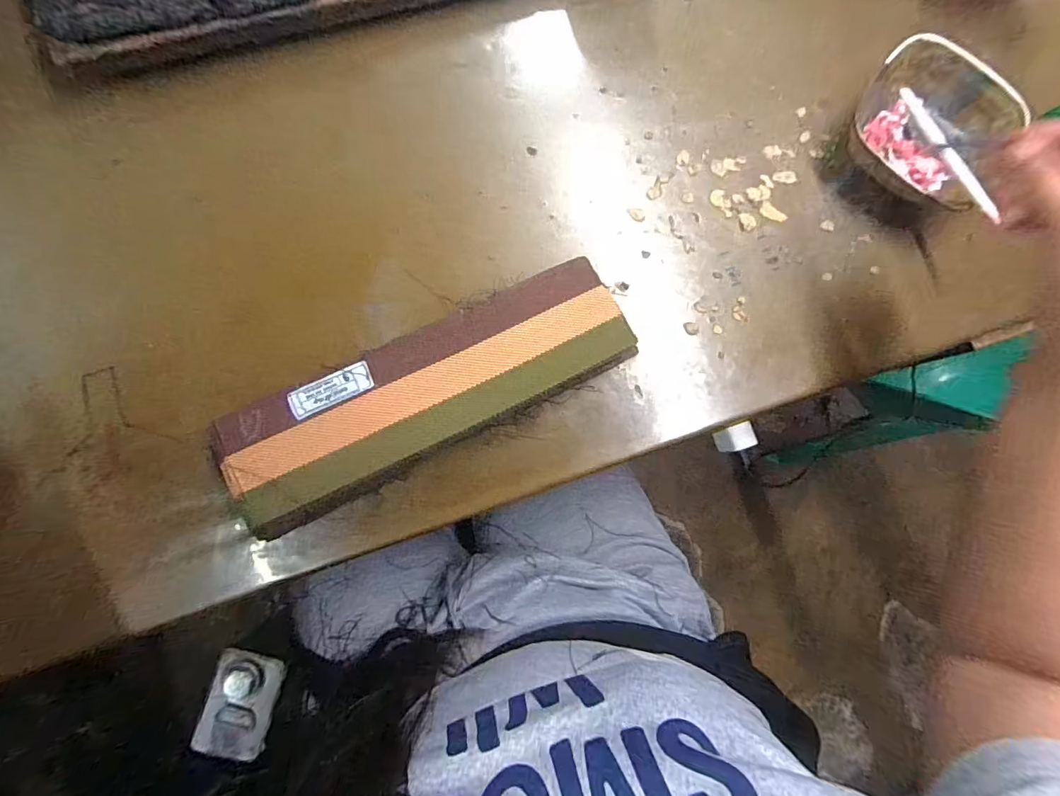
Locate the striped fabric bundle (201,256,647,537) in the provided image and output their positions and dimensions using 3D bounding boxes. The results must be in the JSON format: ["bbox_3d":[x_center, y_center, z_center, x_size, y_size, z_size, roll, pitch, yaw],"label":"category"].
[{"bbox_3d":[-0.072,-0.005,0.353,0.305,0.045,0.088,-27,86,-6],"label":"striped fabric bundle"}]

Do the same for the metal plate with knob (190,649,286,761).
[{"bbox_3d":[-0.485,0.510,0.797,0.112,0.030,0.145,13,68,-13],"label":"metal plate with knob"}]

